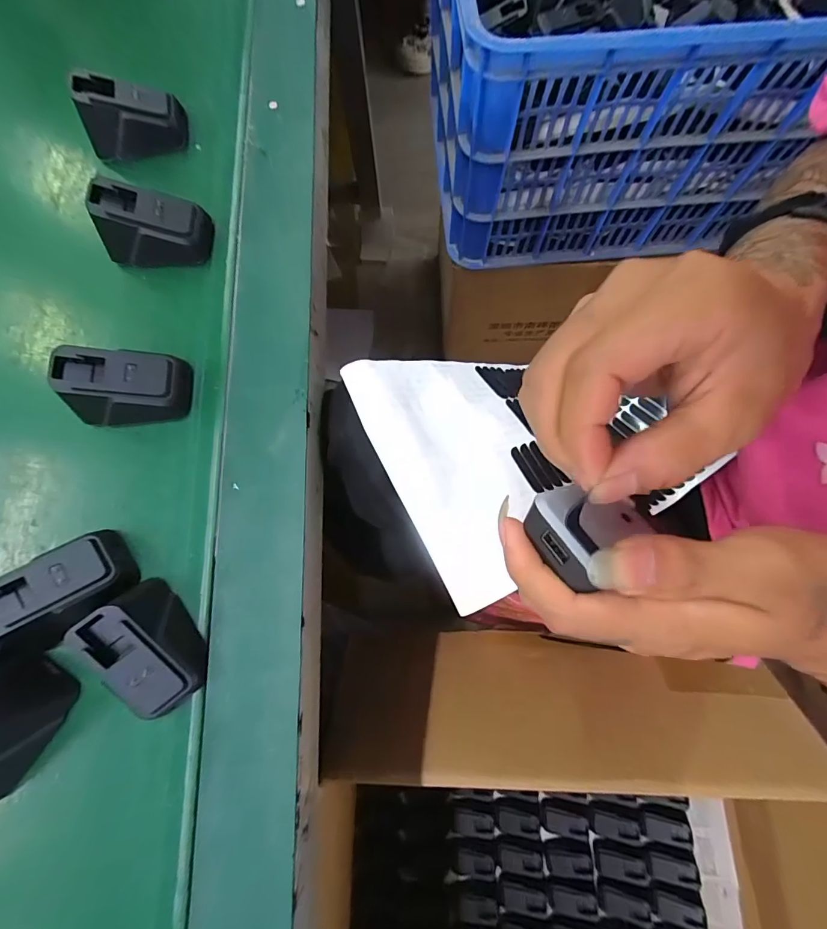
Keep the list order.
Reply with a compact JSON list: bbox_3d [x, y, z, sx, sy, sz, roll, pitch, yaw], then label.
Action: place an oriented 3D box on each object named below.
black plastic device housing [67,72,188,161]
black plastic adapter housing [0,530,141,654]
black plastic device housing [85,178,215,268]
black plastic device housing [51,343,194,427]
[{"bbox_3d":[-0.208,-0.256,0.314,0.066,0.039,0.034,-10,77,-1],"label":"black plastic device housing"},{"bbox_3d":[-0.193,0.068,0.235,0.060,0.037,0.041,-42,79,-8],"label":"black plastic adapter housing"},{"bbox_3d":[-0.178,-0.164,0.291,0.066,0.038,0.037,-4,77,0],"label":"black plastic device housing"},{"bbox_3d":[-0.180,-0.050,0.264,0.066,0.039,0.039,-6,77,0],"label":"black plastic device housing"}]

